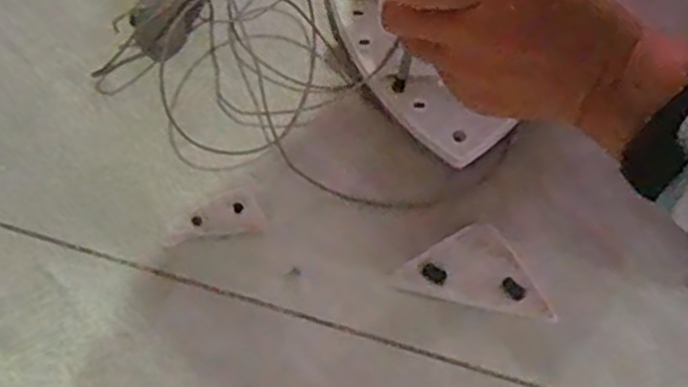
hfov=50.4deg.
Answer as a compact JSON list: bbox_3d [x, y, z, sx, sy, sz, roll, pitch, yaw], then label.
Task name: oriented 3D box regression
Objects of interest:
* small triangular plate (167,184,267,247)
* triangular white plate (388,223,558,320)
[{"bbox_3d":[-0.075,0.016,0.417,0.053,0.009,0.027,-25,71,-12],"label":"small triangular plate"},{"bbox_3d":[0.074,0.041,0.415,0.085,0.012,0.046,12,68,2],"label":"triangular white plate"}]

